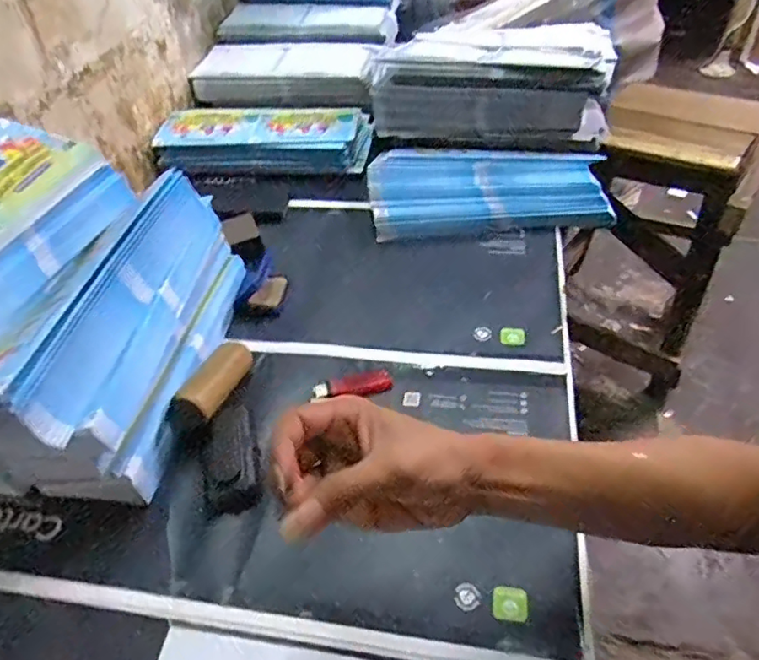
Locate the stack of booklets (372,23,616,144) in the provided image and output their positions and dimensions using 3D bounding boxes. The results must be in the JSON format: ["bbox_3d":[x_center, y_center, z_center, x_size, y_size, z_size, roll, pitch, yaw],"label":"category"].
[{"bbox_3d":[0.159,-0.356,0.834,0.340,0.106,0.147,7,48,13],"label":"stack of booklets"}]

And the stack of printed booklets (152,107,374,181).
[{"bbox_3d":[-0.177,-0.294,0.883,0.322,0.061,0.122,3,47,9],"label":"stack of printed booklets"}]

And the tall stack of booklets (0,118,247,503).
[{"bbox_3d":[-0.310,-0.034,0.544,0.239,0.196,0.308,3,47,10],"label":"tall stack of booklets"}]

